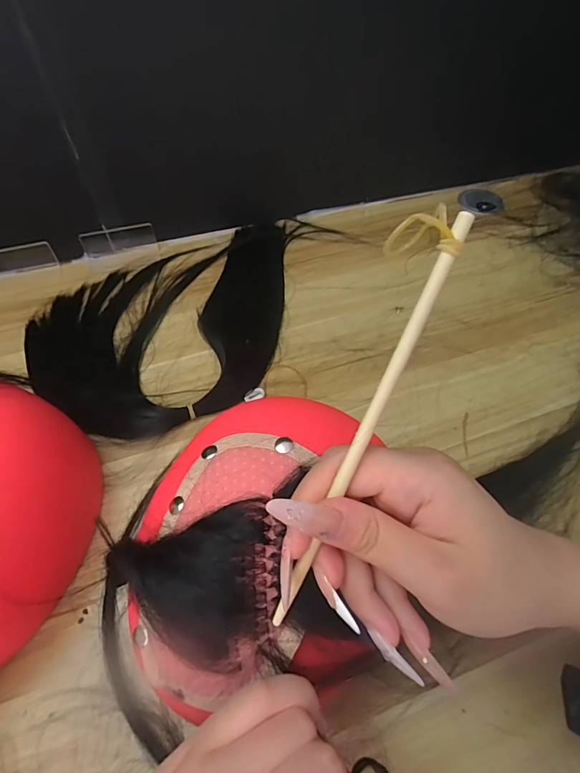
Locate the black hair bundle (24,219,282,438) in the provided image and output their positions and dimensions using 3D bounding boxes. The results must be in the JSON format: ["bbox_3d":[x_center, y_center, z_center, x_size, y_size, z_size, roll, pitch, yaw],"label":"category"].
[{"bbox_3d":[-0.106,-0.066,0.430,0.293,0.011,0.221,-24,59,-16],"label":"black hair bundle"}]

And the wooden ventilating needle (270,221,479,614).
[{"bbox_3d":[0.028,0.020,0.162,0.007,0.004,0.175,26,102,17],"label":"wooden ventilating needle"}]

